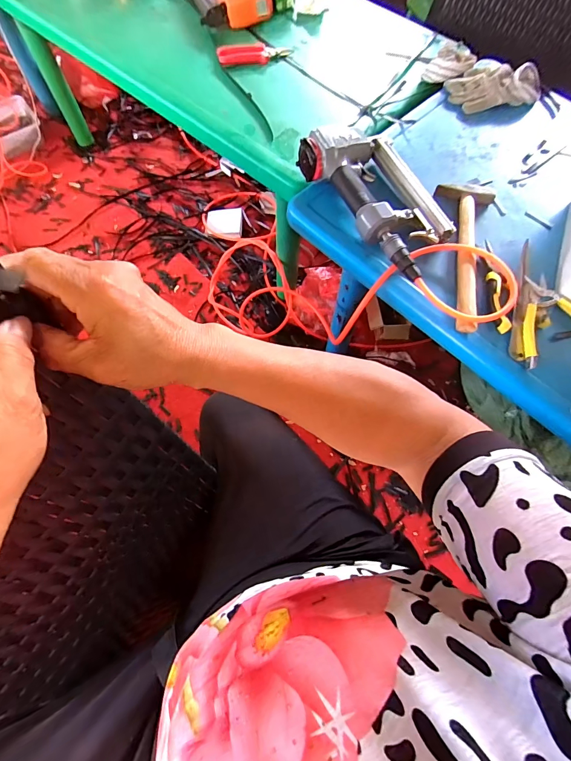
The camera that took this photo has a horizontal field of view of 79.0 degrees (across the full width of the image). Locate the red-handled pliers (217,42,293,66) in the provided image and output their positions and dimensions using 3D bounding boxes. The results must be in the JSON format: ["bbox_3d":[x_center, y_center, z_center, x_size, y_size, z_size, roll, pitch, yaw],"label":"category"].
[{"bbox_3d":[-0.063,-0.690,0.730,0.155,0.025,0.046,-21,72,-8],"label":"red-handled pliers"}]

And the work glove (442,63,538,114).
[{"bbox_3d":[0.407,-0.574,0.677,0.185,0.036,0.111,-21,71,-8],"label":"work glove"}]

